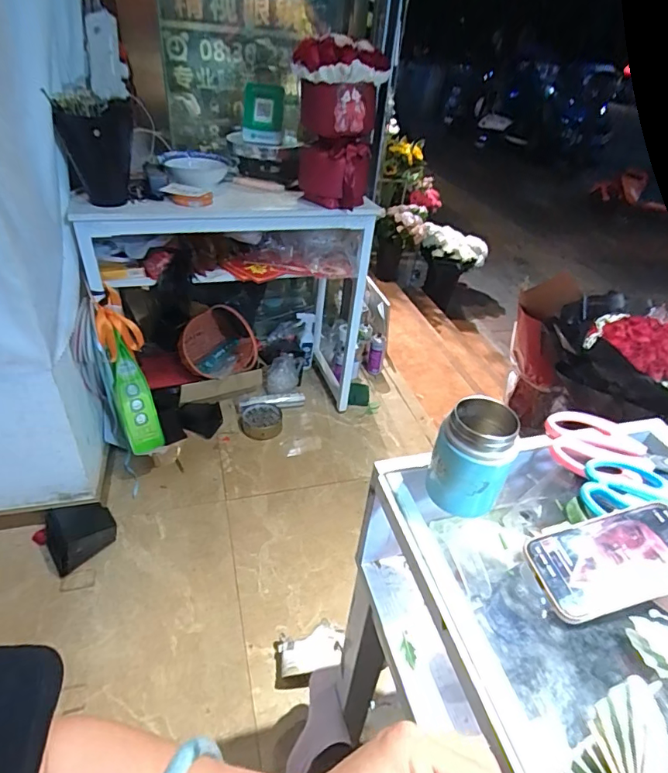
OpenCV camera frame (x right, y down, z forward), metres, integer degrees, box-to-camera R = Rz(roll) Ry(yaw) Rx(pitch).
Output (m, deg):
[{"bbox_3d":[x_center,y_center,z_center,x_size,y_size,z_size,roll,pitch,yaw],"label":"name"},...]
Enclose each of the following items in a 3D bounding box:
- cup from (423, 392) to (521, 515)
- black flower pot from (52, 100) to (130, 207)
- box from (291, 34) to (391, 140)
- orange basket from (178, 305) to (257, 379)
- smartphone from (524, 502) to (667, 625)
[{"bbox_3d":[0.131,0.070,0.449,0.070,0.103,0.062,21,40,19],"label":"cup"},{"bbox_3d":[-0.549,-0.545,1.115,0.155,0.209,0.144,-12,41,-22],"label":"black flower pot"},{"bbox_3d":[0.011,-0.752,1.190,0.234,0.211,0.238,4,38,-2],"label":"box"},{"bbox_3d":[-0.398,-0.172,1.621,0.259,0.229,0.161,-3,38,-11],"label":"orange basket"},{"bbox_3d":[0.247,0.148,0.409,0.146,0.005,0.074,-16,51,-7],"label":"smartphone"}]

